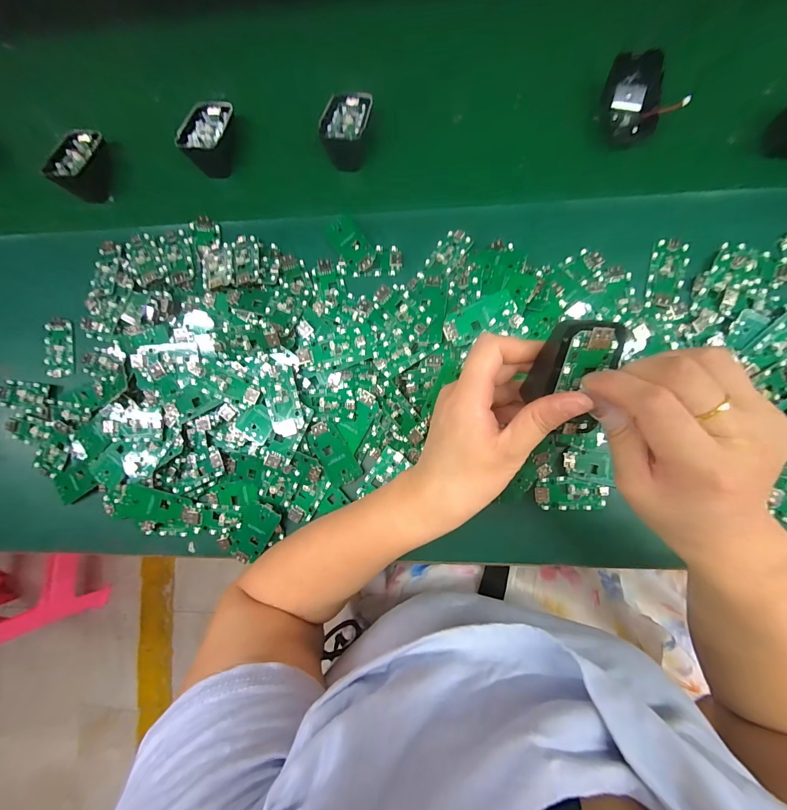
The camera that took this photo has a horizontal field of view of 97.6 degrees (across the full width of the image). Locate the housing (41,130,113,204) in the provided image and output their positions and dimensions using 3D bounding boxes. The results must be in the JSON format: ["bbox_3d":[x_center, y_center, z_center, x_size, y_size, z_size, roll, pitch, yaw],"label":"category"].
[{"bbox_3d":[-0.338,-0.263,0.373,0.041,0.036,0.076,2,87,4],"label":"housing"}]

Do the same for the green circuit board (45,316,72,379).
[{"bbox_3d":[-0.359,-0.062,0.370,0.029,0.008,0.062,-10,86,4],"label":"green circuit board"}]

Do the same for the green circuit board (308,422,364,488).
[{"bbox_3d":[-0.058,0.046,0.329,0.031,0.004,0.063,-30,94,0],"label":"green circuit board"}]

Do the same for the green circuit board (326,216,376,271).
[{"bbox_3d":[-0.042,-0.162,0.348,0.031,0.006,0.062,-32,79,1],"label":"green circuit board"}]

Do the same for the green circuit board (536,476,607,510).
[{"bbox_3d":[0.163,0.082,0.316,0.062,0.004,0.029,-1,87,4],"label":"green circuit board"}]

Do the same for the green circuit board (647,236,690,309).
[{"bbox_3d":[0.255,-0.121,0.320,0.030,0.005,0.067,13,88,5],"label":"green circuit board"}]

